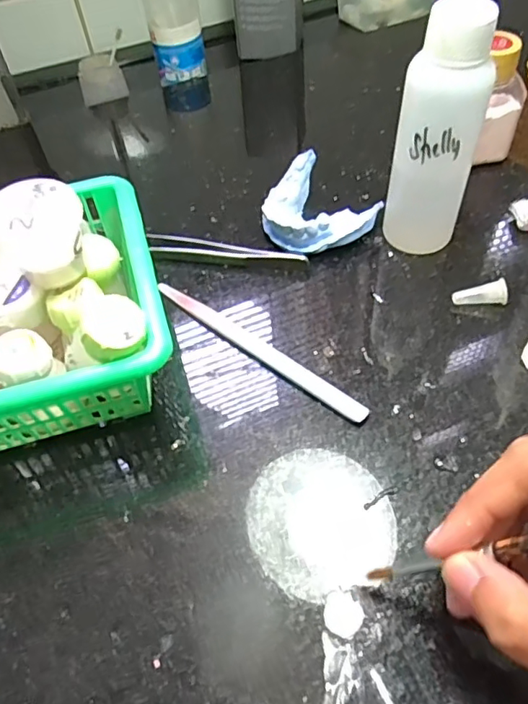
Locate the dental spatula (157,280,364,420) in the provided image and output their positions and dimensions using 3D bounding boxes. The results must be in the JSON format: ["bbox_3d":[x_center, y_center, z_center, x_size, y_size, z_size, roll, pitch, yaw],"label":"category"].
[{"bbox_3d":[-0.005,-0.003,0.281,0.134,0.005,0.010,32,61,26],"label":"dental spatula"}]

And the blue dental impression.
[{"bbox_3d":[0.028,-0.084,0.330,0.058,0.023,0.068,-37,58,-22],"label":"blue dental impression"}]

